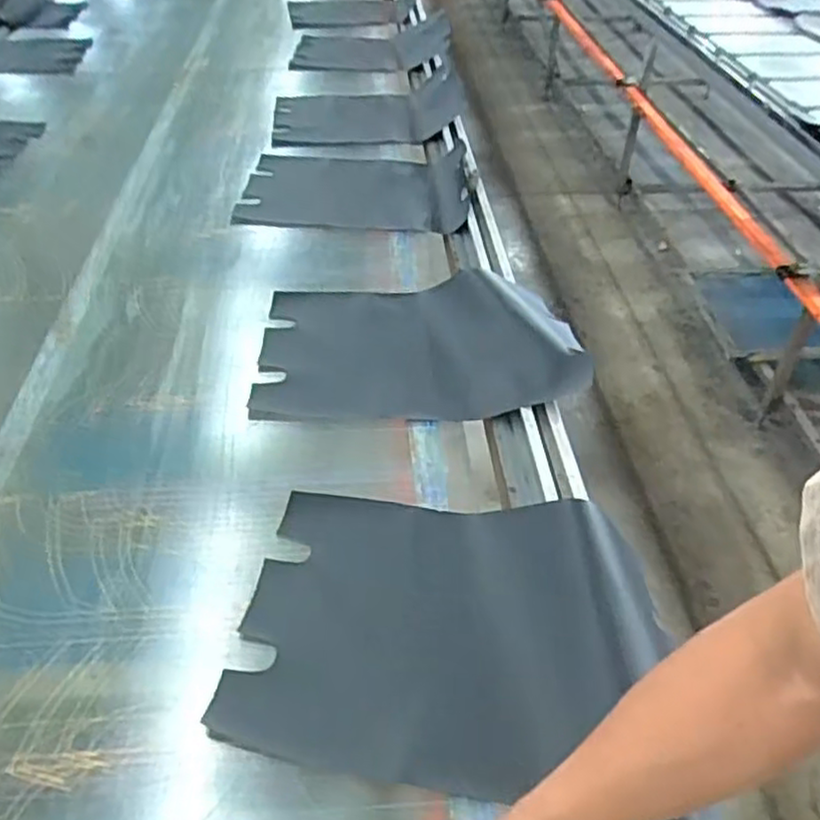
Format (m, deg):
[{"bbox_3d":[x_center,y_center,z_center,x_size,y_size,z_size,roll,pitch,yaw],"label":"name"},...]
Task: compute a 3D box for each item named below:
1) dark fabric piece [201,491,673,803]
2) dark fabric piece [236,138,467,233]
[{"bbox_3d":[0.035,0.212,0.724,0.406,0.053,0.303,8,42,8],"label":"dark fabric piece"},{"bbox_3d":[-0.118,-0.480,1.522,0.499,0.059,0.379,5,40,8],"label":"dark fabric piece"}]

